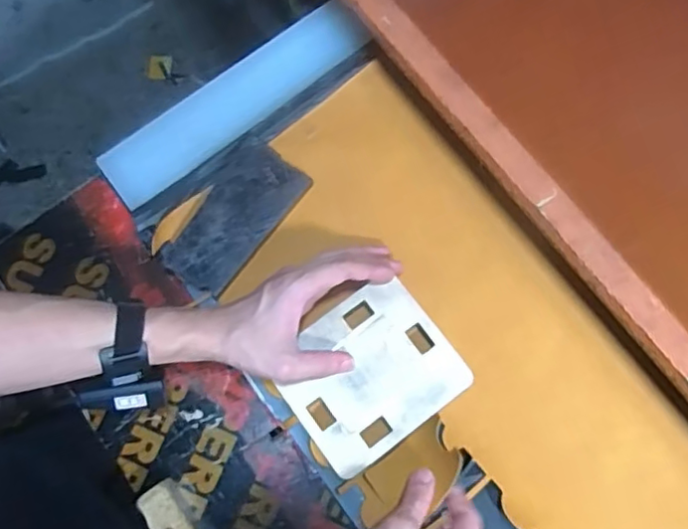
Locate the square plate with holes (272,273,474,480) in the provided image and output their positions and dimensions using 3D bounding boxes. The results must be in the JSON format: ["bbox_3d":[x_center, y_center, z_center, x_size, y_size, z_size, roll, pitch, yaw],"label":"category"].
[{"bbox_3d":[0.021,0.095,0.537,0.144,0.011,0.125,-37,78,-7],"label":"square plate with holes"}]

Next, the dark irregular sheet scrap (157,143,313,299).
[{"bbox_3d":[-0.105,-0.044,0.587,0.071,0.009,0.149,39,82,7],"label":"dark irregular sheet scrap"}]

